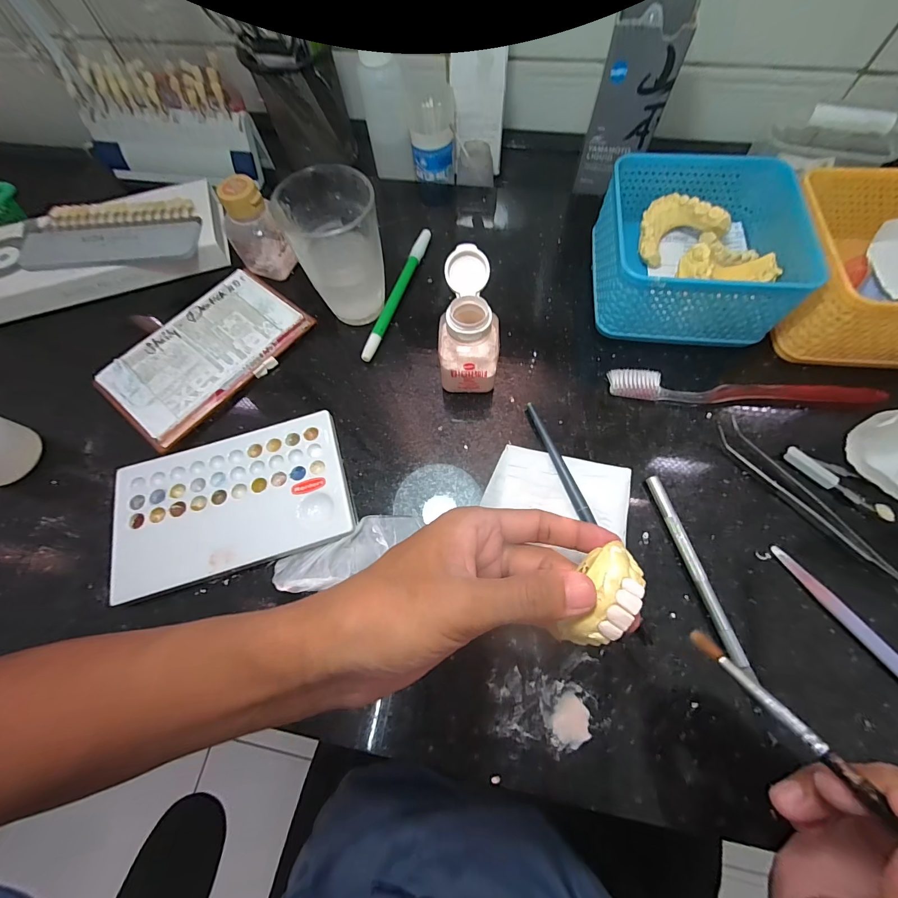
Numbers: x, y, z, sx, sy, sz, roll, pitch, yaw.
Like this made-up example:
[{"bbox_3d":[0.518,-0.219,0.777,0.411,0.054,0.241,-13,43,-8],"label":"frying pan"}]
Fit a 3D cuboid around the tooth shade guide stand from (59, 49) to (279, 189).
[{"bbox_3d":[-0.276,-0.314,0.369,0.172,0.081,0.046,7,69,3],"label":"tooth shade guide stand"}]

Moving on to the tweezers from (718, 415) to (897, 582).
[{"bbox_3d":[0.234,0.037,0.244,0.021,0.010,0.141,-31,71,-11],"label":"tweezers"}]

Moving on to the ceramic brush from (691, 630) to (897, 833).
[{"bbox_3d":[0.161,0.135,0.112,0.007,0.006,0.184,-34,49,-12],"label":"ceramic brush"}]

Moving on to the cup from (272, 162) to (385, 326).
[{"bbox_3d":[-0.082,-0.148,0.287,0.063,0.093,0.062,0,69,0],"label":"cup"}]

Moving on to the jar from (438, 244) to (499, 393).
[{"bbox_3d":[0.016,-0.085,0.268,0.041,0.075,0.067,4,69,2],"label":"jar"}]

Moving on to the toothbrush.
[{"bbox_3d":[0.214,-0.041,0.276,0.187,0.014,0.020,6,69,3],"label":"toothbrush"}]

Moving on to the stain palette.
[{"bbox_3d":[-0.147,0.035,0.260,0.152,0.013,0.093,-17,69,-6],"label":"stain palette"}]

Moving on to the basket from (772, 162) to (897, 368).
[{"bbox_3d":[0.316,-0.132,0.280,0.132,0.070,0.133,5,68,5],"label":"basket"}]

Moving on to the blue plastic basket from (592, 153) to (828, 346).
[{"bbox_3d":[0.188,-0.154,0.294,0.129,0.067,0.129,6,69,3],"label":"blue plastic basket"}]

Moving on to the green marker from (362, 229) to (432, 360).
[{"bbox_3d":[-0.043,-0.135,0.325,0.012,0.011,0.143,17,70,7],"label":"green marker"}]

